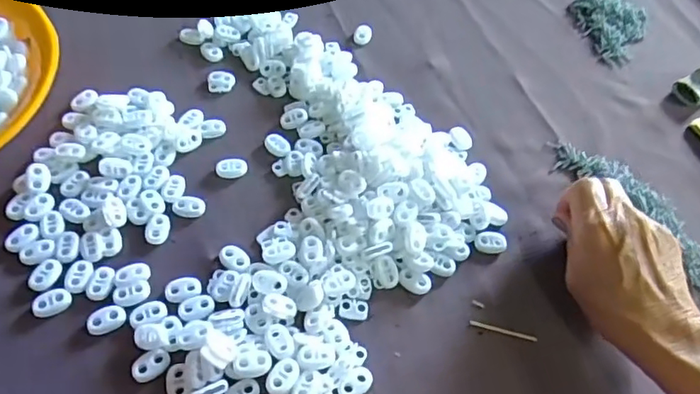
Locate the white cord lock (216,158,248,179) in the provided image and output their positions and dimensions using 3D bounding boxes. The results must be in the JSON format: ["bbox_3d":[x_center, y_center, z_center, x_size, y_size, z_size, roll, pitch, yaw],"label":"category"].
[{"bbox_3d":[-0.089,-0.022,0.421,0.022,0.006,0.017,-10,56,-11],"label":"white cord lock"}]

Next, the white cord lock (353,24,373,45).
[{"bbox_3d":[0.012,-0.150,0.517,0.016,0.008,0.019,13,55,5],"label":"white cord lock"}]

